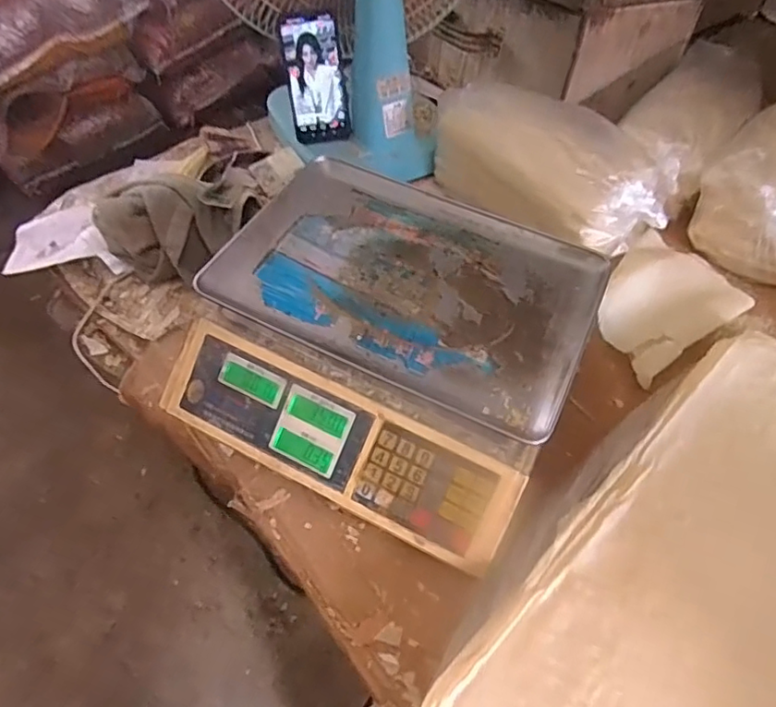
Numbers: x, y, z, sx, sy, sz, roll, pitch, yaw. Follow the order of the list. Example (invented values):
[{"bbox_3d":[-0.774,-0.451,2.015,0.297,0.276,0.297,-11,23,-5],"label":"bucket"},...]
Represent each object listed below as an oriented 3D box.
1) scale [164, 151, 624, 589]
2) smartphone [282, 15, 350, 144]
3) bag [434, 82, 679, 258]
[{"bbox_3d":[0.004,-0.014,0.562,0.329,0.127,0.309,22,56,16],"label":"scale"},{"bbox_3d":[-0.095,-0.355,0.752,0.070,0.148,0.006,-7,31,-4],"label":"smartphone"},{"bbox_3d":[0.195,-0.241,0.714,0.303,0.123,0.147,30,58,20],"label":"bag"}]

